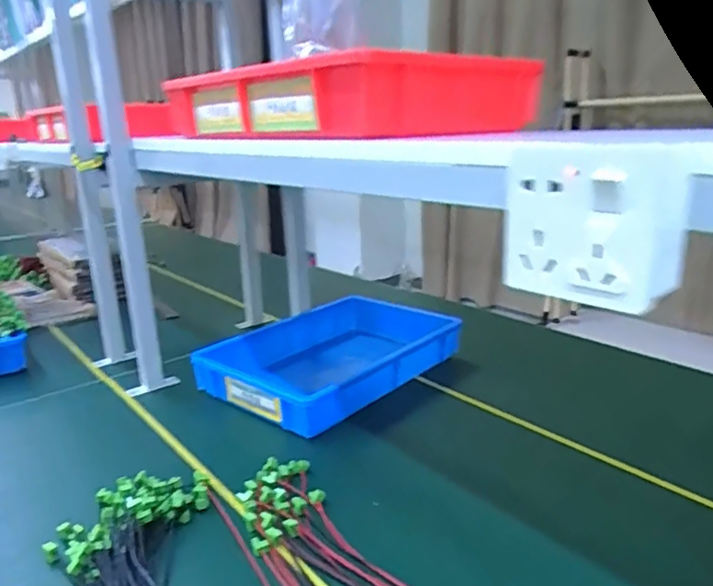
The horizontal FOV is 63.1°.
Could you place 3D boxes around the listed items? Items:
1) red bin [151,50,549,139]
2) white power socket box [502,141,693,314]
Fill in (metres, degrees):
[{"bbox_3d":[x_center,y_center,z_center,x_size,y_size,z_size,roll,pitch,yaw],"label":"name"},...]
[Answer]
[{"bbox_3d":[-0.018,-0.237,0.725,0.291,0.077,0.377,-13,21,-39],"label":"red bin"},{"bbox_3d":[0.133,-0.040,0.327,0.046,0.083,0.091,-14,20,-34],"label":"white power socket box"}]

